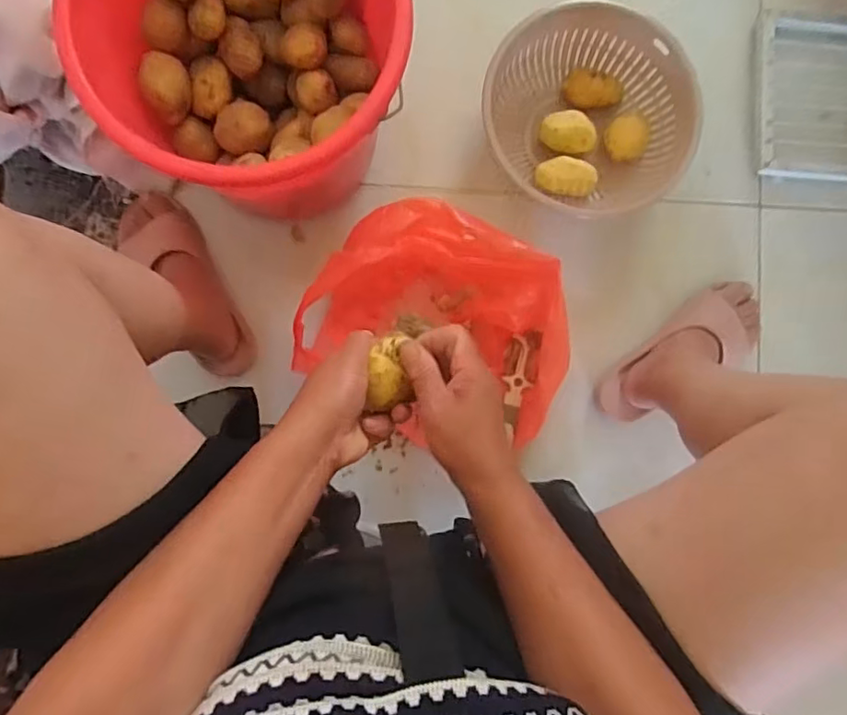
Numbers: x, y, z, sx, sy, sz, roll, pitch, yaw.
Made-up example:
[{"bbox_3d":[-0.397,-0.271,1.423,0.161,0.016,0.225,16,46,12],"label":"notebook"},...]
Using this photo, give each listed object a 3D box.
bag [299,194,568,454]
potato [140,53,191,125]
[{"bbox_3d":[0.027,-0.031,0.705,0.303,0.115,0.248,29,86,-2],"label":"bag"},{"bbox_3d":[-0.259,-0.275,0.594,0.044,0.052,0.051,-27,89,-4],"label":"potato"}]

